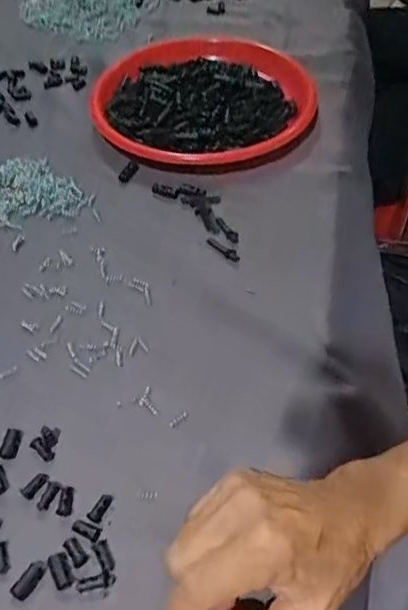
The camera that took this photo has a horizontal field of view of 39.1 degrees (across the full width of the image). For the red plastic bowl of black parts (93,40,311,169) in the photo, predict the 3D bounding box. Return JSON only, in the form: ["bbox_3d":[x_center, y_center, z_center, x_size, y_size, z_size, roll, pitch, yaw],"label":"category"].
[{"bbox_3d":[0.000,-0.203,0.581,0.211,0.040,0.192,15,53,13],"label":"red plastic bowl of black parts"}]

